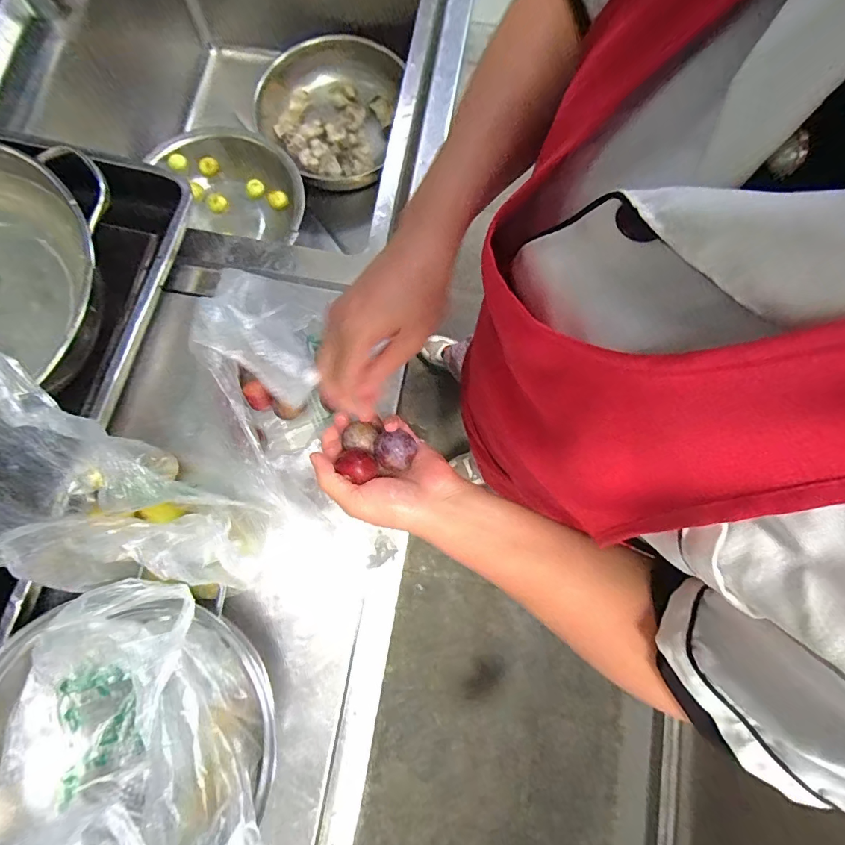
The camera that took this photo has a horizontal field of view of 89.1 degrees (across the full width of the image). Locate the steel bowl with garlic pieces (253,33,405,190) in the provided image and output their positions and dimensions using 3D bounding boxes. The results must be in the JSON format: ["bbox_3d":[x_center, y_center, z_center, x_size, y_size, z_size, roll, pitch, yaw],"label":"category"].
[{"bbox_3d":[-0.191,-0.613,0.847,0.291,0.060,0.316,9,80,1],"label":"steel bowl with garlic pieces"}]

